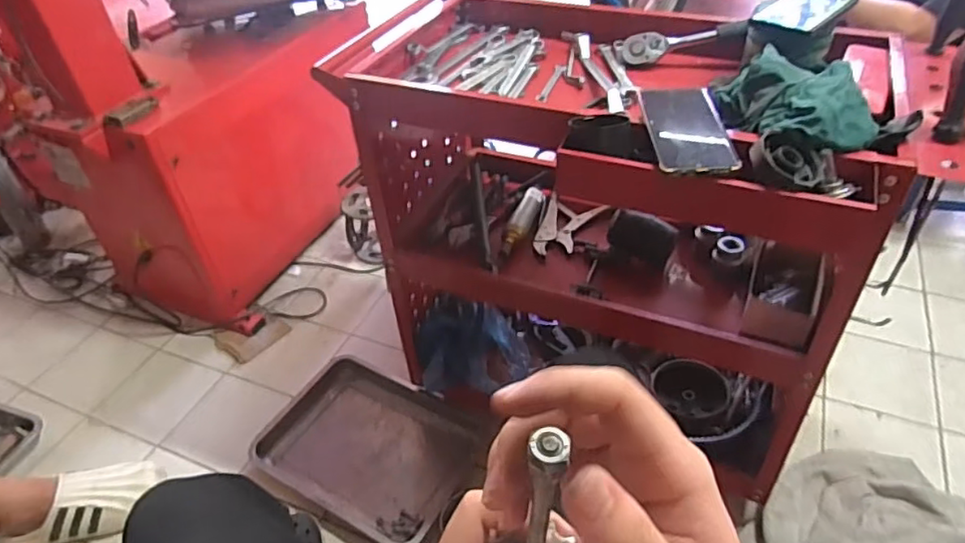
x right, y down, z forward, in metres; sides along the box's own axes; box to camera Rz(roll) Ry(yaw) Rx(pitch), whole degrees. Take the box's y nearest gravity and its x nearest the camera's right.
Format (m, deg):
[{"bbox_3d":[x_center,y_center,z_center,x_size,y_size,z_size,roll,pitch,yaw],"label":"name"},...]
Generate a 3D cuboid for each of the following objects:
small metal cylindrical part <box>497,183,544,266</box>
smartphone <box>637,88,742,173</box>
[{"bbox_3d":[0.069,-0.087,1.090,0.046,0.037,0.170,11,43,16],"label":"small metal cylindrical part"},{"bbox_3d":[0.215,-0.152,0.651,0.080,0.012,0.161,0,41,4],"label":"smartphone"}]

